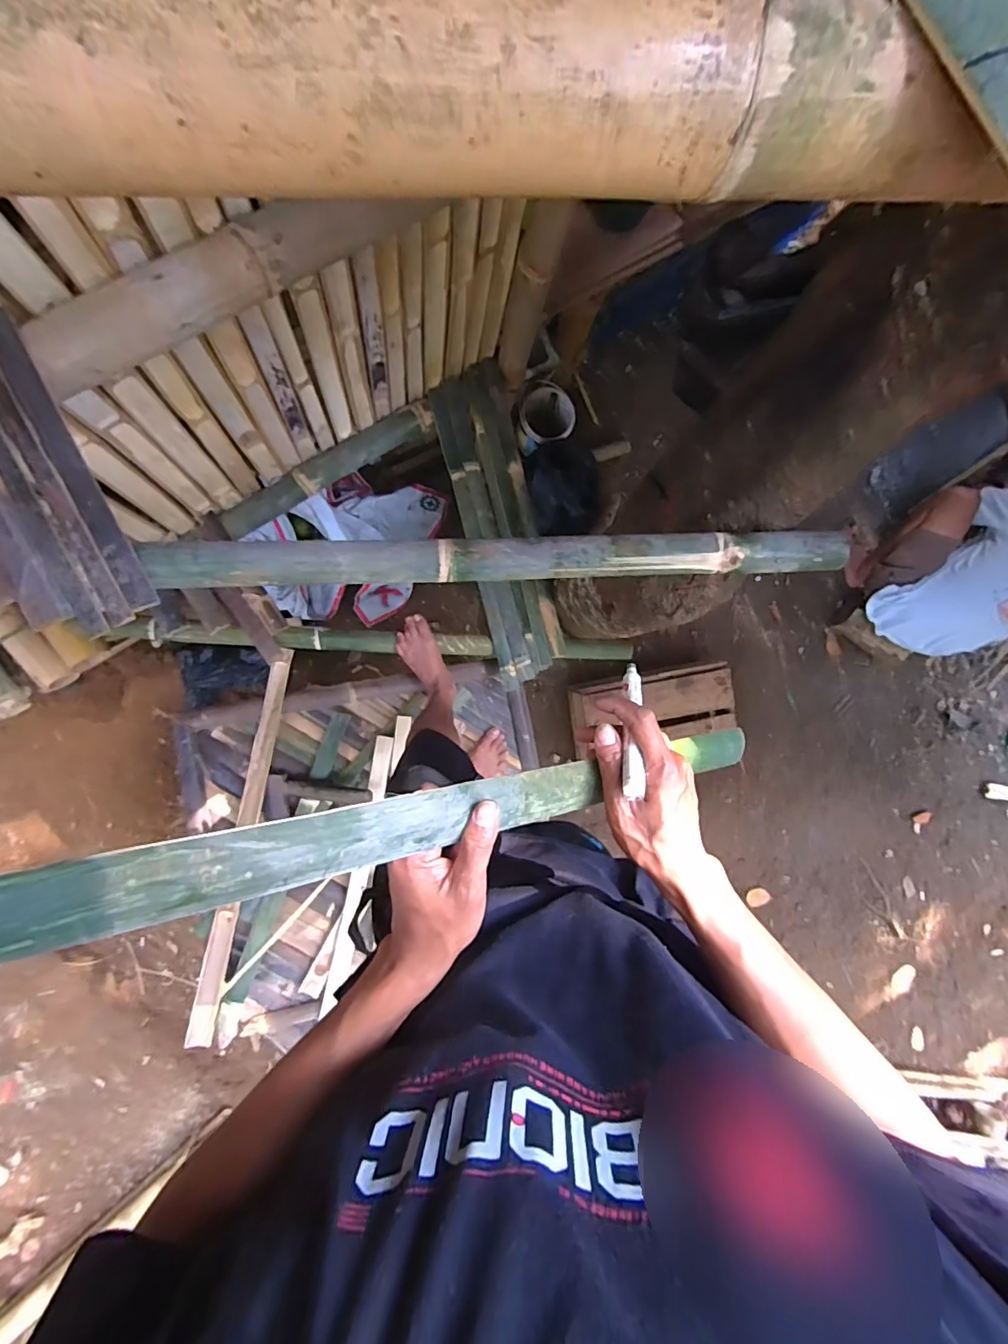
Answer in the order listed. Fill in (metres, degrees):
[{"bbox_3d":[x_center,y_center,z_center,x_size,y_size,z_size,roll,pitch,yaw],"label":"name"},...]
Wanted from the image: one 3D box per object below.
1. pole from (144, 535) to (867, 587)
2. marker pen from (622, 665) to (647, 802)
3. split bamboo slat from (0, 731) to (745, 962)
[{"bbox_3d":[0.018,-0.140,0.650,0.834,0.037,0.051,-2,92,-8],"label":"pole"},{"bbox_3d":[0.103,0.039,0.422,0.014,0.010,0.133,19,45,-6],"label":"marker pen"},{"bbox_3d":[-0.047,0.092,0.327,0.714,0.014,0.038,-2,93,-38],"label":"split bamboo slat"}]

